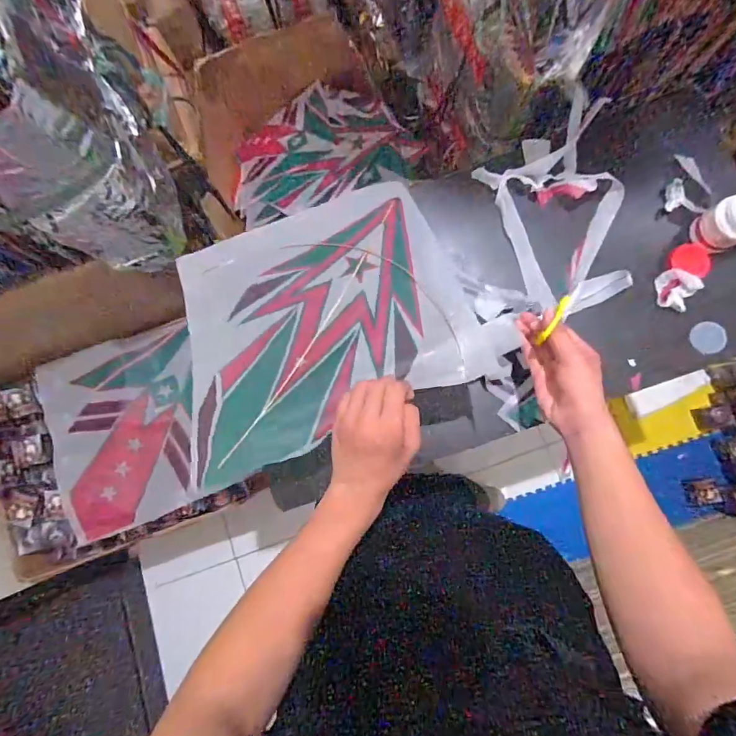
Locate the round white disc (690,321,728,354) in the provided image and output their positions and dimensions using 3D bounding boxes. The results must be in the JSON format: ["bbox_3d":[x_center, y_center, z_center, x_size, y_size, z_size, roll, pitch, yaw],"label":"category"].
[{"bbox_3d":[0.481,-0.042,0.632,0.007,0.041,0.045,-10,86,-38],"label":"round white disc"}]

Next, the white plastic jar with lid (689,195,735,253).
[{"bbox_3d":[0.483,-0.198,0.597,0.053,0.071,0.062,-40,81,-1],"label":"white plastic jar with lid"}]

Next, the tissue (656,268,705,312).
[{"bbox_3d":[0.436,-0.113,0.633,0.051,0.017,0.055,37,87,9],"label":"tissue"}]

